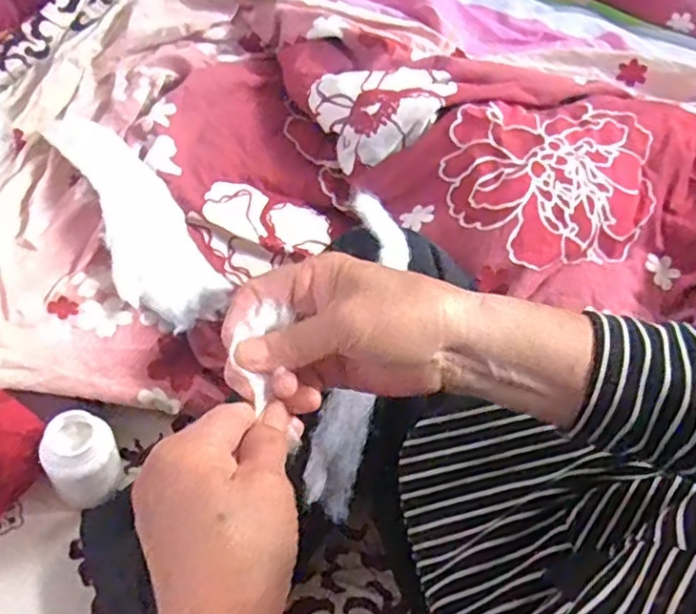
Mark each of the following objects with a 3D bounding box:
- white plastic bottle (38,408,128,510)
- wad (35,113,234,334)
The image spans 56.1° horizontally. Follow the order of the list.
[{"bbox_3d":[-0.205,0.124,0.514,0.049,0.082,0.050,2,52,-2],"label":"white plastic bottle"},{"bbox_3d":[-0.199,-0.087,0.593,0.081,0.031,0.239,-29,74,-23],"label":"wad"}]

